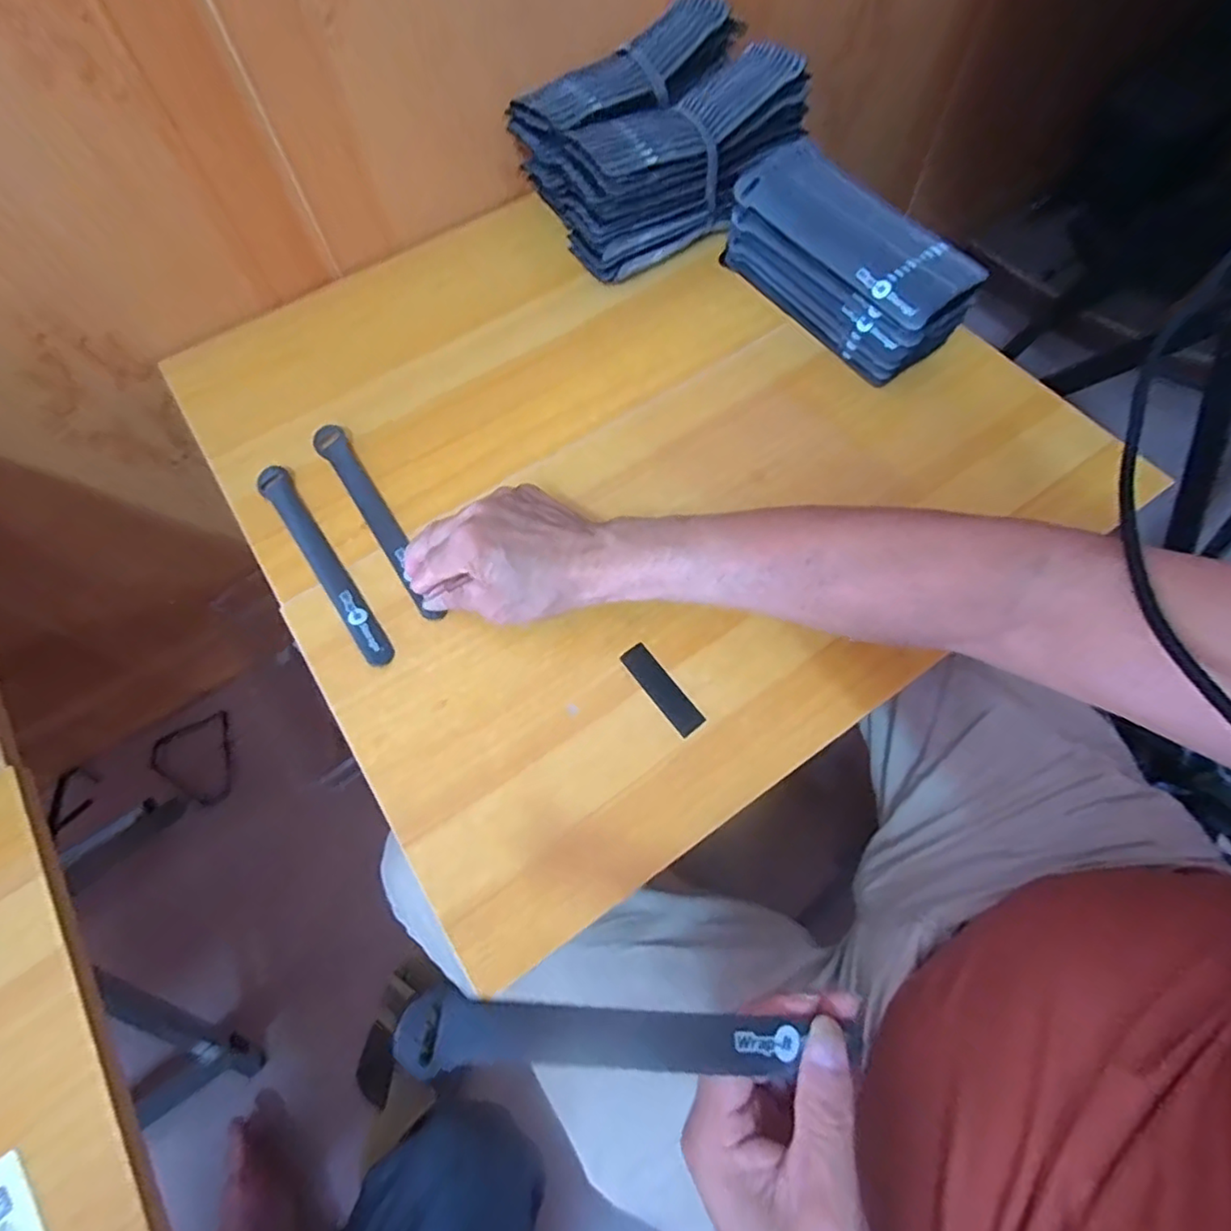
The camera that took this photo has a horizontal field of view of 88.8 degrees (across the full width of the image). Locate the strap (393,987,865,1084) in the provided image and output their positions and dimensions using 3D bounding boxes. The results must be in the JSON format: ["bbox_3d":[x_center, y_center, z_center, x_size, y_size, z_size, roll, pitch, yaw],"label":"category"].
[{"bbox_3d":[0.016,0.174,0.258,0.201,0.014,0.022,12,65,-13],"label":"strap"}]

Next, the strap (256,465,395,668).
[{"bbox_3d":[-0.219,-0.042,0.467,0.022,0.004,0.200,-34,68,-12],"label":"strap"}]

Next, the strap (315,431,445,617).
[{"bbox_3d":[-0.183,-0.074,0.480,0.024,0.010,0.202,-31,69,-11],"label":"strap"}]

